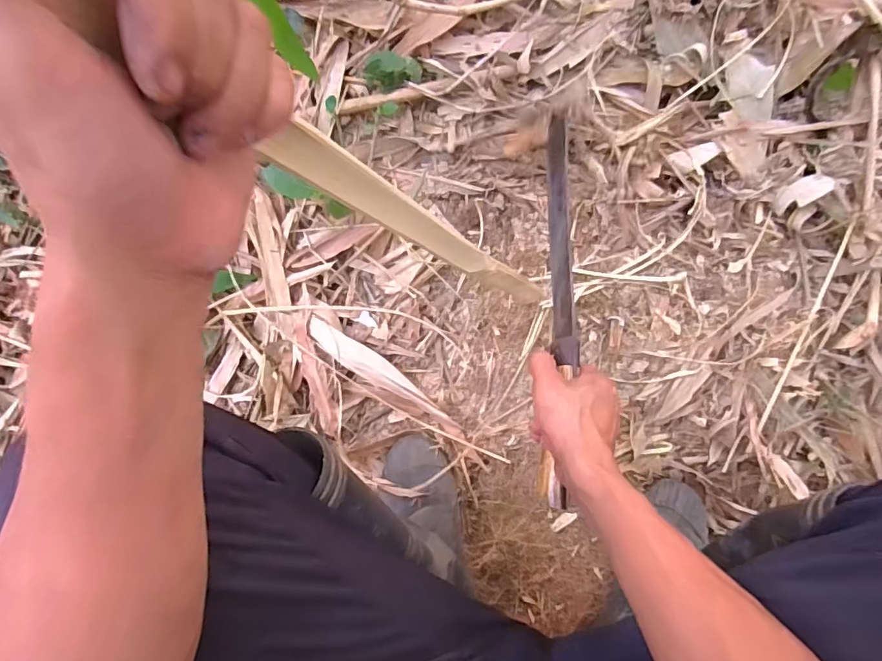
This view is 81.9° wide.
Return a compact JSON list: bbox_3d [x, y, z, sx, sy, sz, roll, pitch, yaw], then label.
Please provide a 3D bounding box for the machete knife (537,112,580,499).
[{"bbox_3d":[0.123,-0.051,0.523,0.031,0.033,0.438,3,68,6],"label":"machete knife"}]

